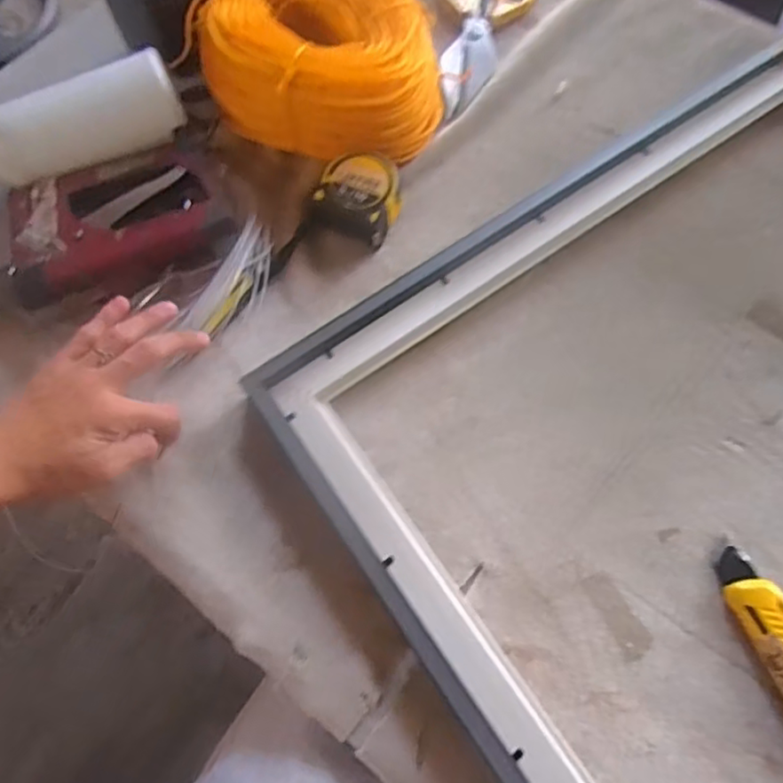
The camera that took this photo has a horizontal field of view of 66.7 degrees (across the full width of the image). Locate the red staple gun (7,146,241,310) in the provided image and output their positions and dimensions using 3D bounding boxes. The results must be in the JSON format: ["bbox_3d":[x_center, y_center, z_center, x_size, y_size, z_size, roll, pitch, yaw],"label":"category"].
[{"bbox_3d":[-0.212,-0.135,0.475,0.167,0.049,0.117,-22,69,-6],"label":"red staple gun"}]

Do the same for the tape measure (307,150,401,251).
[{"bbox_3d":[-0.027,-0.157,0.485,0.062,0.033,0.066,20,71,10],"label":"tape measure"}]

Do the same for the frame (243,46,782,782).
[{"bbox_3d":[0.274,0.018,0.404,0.600,0.029,0.497,-33,71,-10],"label":"frame"}]

